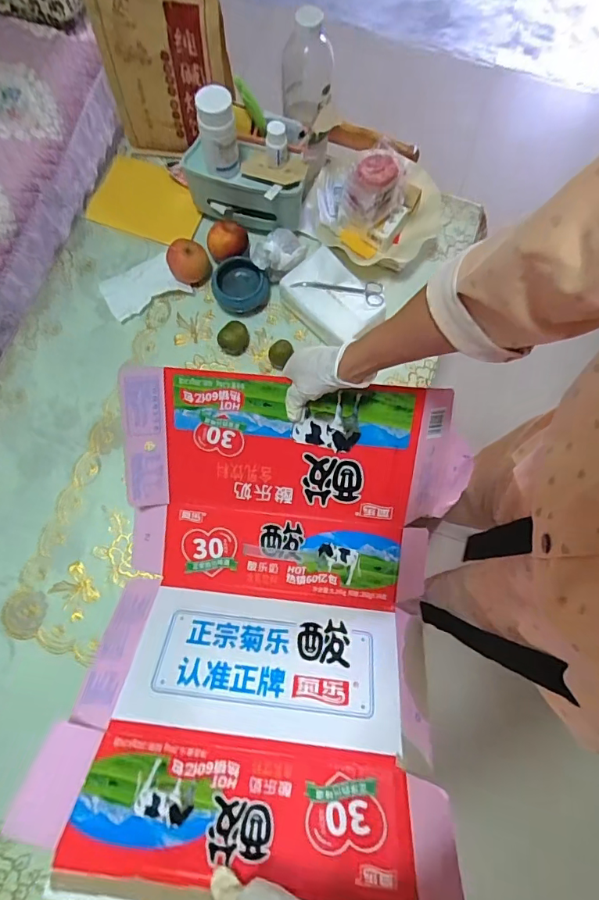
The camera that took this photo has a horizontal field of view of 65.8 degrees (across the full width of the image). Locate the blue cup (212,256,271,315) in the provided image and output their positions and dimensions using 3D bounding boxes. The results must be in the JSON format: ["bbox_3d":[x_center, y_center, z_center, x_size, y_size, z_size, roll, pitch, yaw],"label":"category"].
[{"bbox_3d":[-0.100,-0.280,0.787,0.096,0.052,0.085,-4,76,-2],"label":"blue cup"}]

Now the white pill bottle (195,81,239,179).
[{"bbox_3d":[-0.119,-0.465,0.678,0.052,0.106,0.053,-6,77,-3],"label":"white pill bottle"}]

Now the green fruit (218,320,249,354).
[{"bbox_3d":[-0.109,-0.190,0.774,0.047,0.045,0.046,0,76,-1],"label":"green fruit"}]

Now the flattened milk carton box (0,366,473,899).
[{"bbox_3d":[-0.031,0.180,0.580,0.437,0.195,0.526,7,76,0],"label":"flattened milk carton box"}]

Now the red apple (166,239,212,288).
[{"bbox_3d":[-0.186,-0.316,0.785,0.060,0.065,0.061,35,78,7],"label":"red apple"}]

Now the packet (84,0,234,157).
[{"bbox_3d":[-0.218,-0.607,0.748,0.224,0.256,0.022,10,65,8],"label":"packet"}]

